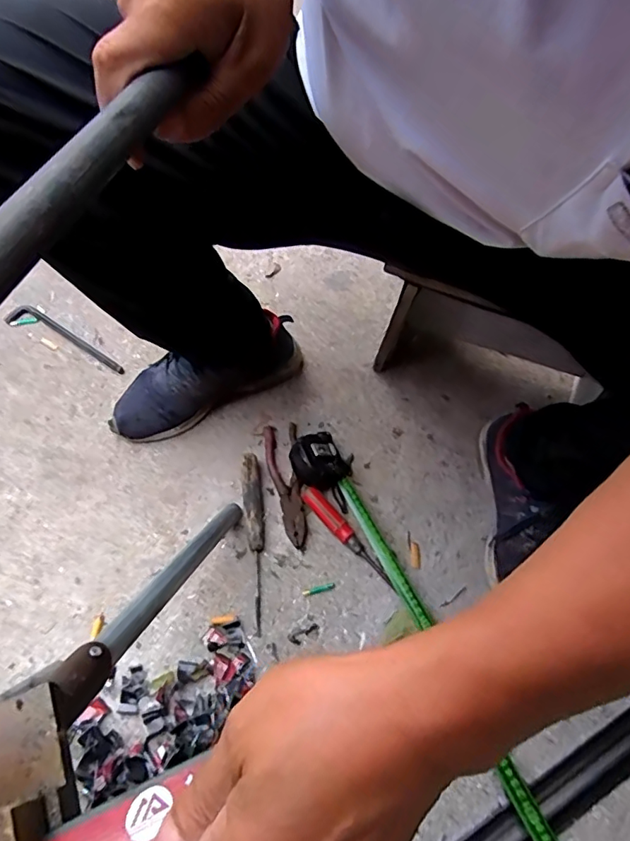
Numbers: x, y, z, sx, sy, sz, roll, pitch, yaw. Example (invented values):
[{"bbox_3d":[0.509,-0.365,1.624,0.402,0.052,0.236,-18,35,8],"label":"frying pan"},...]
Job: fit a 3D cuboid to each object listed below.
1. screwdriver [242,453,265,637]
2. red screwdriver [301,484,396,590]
[{"bbox_3d":[-0.075,0.150,0.643,0.024,0.031,0.219,-6,63,-4],"label":"screwdriver"},{"bbox_3d":[0.040,0.148,0.648,0.020,0.034,0.168,-37,69,-18],"label":"red screwdriver"}]

